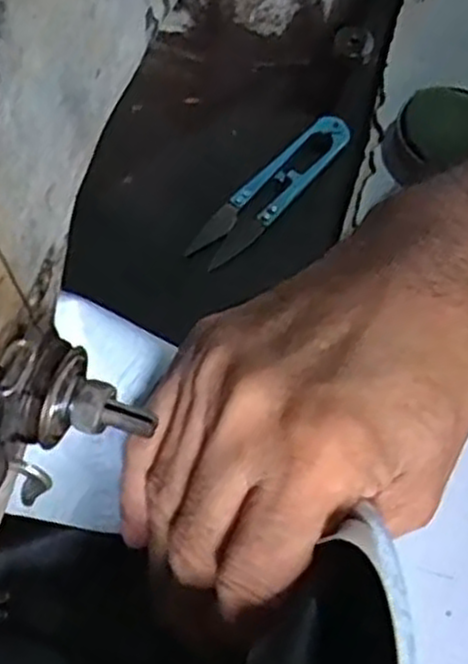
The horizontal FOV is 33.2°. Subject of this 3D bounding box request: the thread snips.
[{"bbox_3d":[0.018,-0.067,0.361,0.024,0.010,0.096,36,66,16],"label":"thread snips"}]

